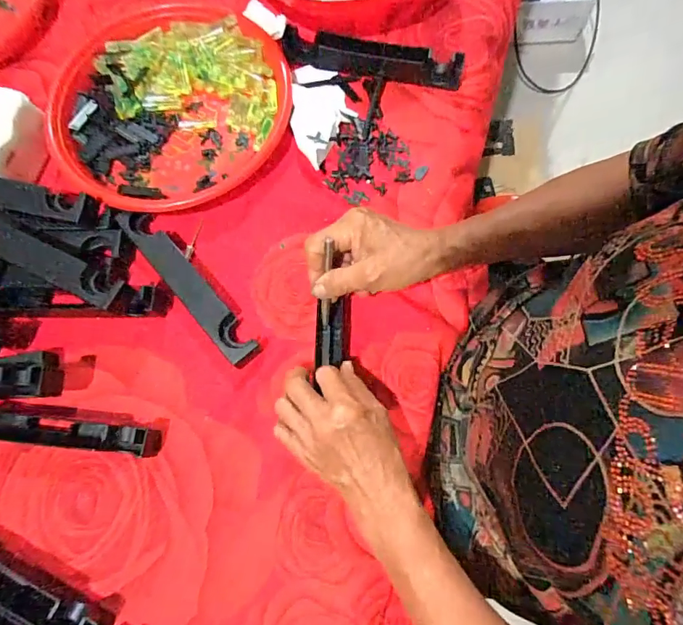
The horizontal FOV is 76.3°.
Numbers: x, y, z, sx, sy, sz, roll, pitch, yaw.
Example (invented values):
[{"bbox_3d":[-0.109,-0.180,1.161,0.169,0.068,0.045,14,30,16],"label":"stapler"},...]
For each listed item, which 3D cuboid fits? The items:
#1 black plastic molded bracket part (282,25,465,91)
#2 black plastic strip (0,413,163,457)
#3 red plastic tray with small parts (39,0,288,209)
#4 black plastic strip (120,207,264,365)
[{"bbox_3d":[0.033,-0.273,0.467,0.191,0.025,0.031,12,76,5],"label":"black plastic molded bracket part"},{"bbox_3d":[-0.259,0.104,0.380,0.194,0.023,0.023,6,75,3],"label":"black plastic strip"},{"bbox_3d":[-0.185,-0.229,0.465,0.244,0.027,0.246,-34,77,-7],"label":"red plastic tray with small parts"},{"bbox_3d":[-0.146,-0.030,0.414,0.029,0.021,0.191,-41,78,-8],"label":"black plastic strip"}]

